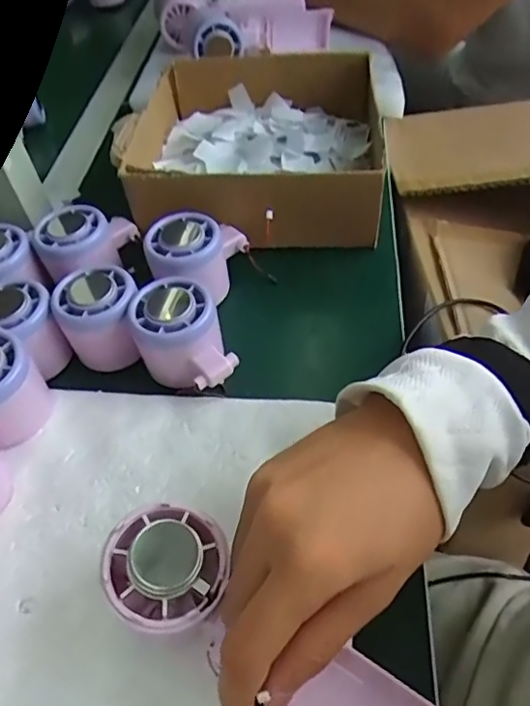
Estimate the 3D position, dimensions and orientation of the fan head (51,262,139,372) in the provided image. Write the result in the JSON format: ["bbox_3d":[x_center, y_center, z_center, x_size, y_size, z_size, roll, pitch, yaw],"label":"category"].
[{"bbox_3d":[-0.111,-0.024,0.381,0.051,0.052,0.053,-3,51,3],"label":"fan head"}]

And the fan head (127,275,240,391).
[{"bbox_3d":[-0.054,-0.007,0.361,0.055,0.050,0.069,-20,52,-11],"label":"fan head"}]

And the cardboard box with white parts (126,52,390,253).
[{"bbox_3d":[-0.005,-0.181,0.486,0.196,0.075,0.195,0,51,6],"label":"cardboard box with white parts"}]

